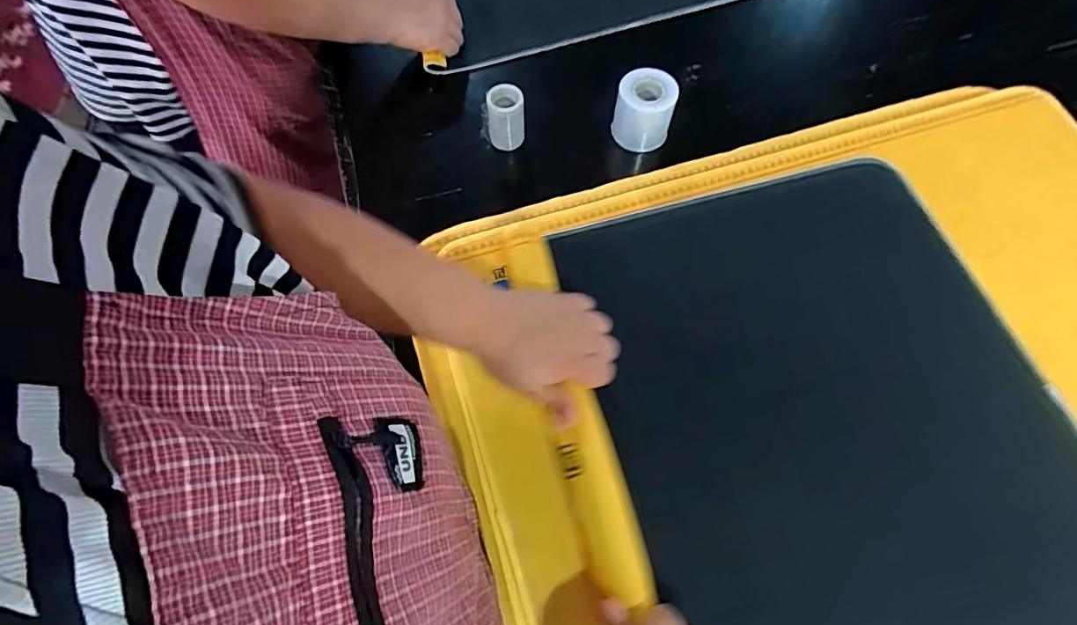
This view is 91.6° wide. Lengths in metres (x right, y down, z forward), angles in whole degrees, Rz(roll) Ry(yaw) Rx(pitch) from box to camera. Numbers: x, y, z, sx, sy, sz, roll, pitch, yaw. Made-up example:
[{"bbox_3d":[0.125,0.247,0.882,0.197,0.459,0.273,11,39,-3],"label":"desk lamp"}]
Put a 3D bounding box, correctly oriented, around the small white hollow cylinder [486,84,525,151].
[{"bbox_3d":[-0.040,-0.226,0.616,0.048,0.071,0.040,-2,68,-1],"label":"small white hollow cylinder"}]

